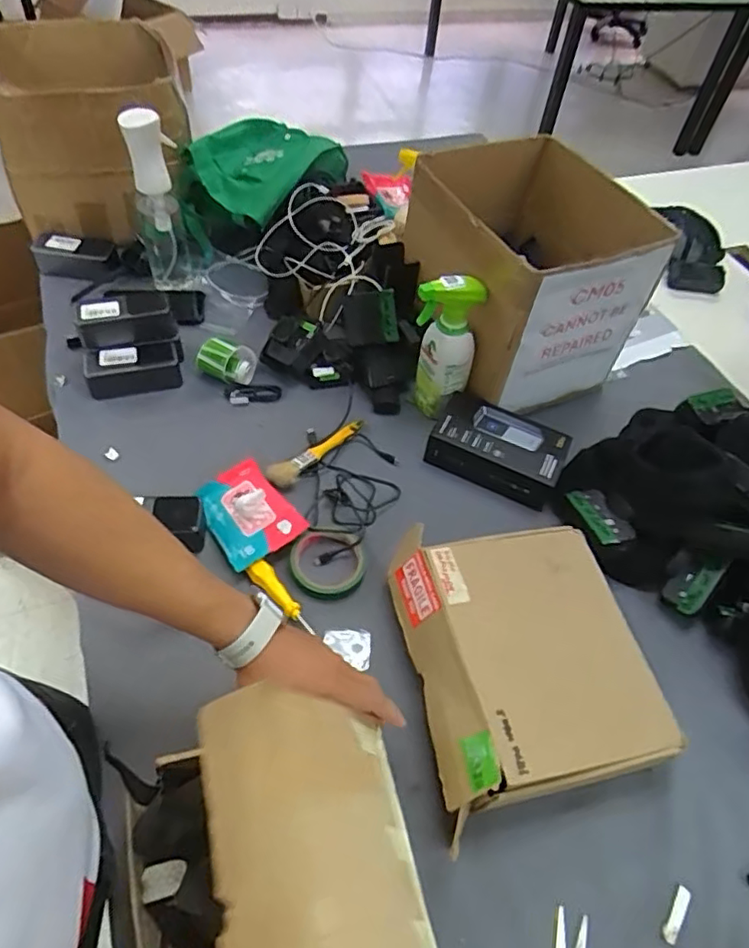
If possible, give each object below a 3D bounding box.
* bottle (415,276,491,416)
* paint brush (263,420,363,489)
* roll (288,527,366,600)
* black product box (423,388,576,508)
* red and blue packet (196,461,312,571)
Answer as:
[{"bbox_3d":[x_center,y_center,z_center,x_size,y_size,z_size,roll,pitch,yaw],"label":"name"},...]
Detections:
[{"bbox_3d":[0.097,-0.172,0.833,0.076,0.211,0.061,26,55,14],"label":"bottle"},{"bbox_3d":[-0.077,-0.030,0.834,0.160,0.024,0.035,-35,64,-27],"label":"paint brush"},{"bbox_3d":[-0.056,0.104,0.737,0.091,0.017,0.089,3,53,-4],"label":"roll"},{"bbox_3d":[0.169,-0.035,0.846,0.181,0.061,0.108,24,55,13],"label":"black product box"},{"bbox_3d":[-0.165,0.045,0.761,0.096,0.037,0.143,-32,62,-26],"label":"red and blue packet"}]

